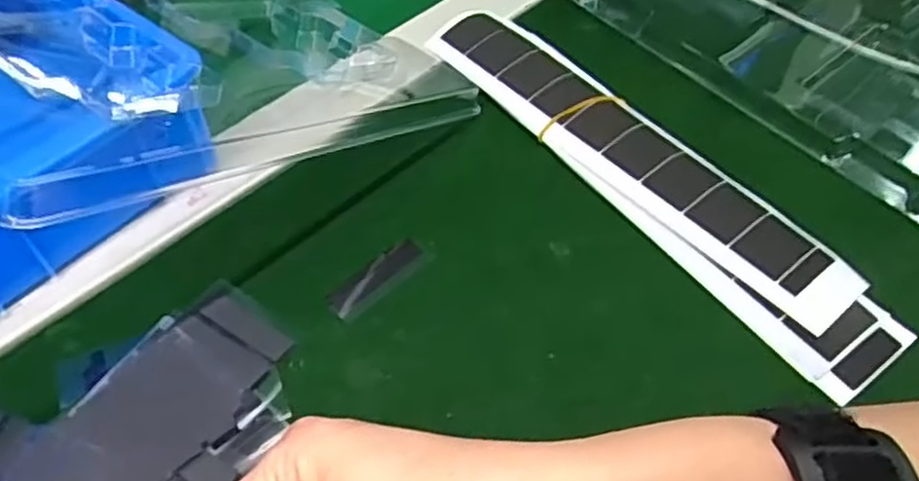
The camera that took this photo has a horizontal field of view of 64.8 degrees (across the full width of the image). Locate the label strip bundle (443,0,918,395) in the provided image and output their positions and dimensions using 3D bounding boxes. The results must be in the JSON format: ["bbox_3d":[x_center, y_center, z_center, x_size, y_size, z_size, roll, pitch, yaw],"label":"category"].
[{"bbox_3d":[0.087,-0.039,0.353,0.059,0.015,0.273,-32,60,-21],"label":"label strip bundle"}]

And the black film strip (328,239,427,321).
[{"bbox_3d":[-0.036,0.016,0.316,0.047,0.004,0.016,-36,61,-25],"label":"black film strip"}]

